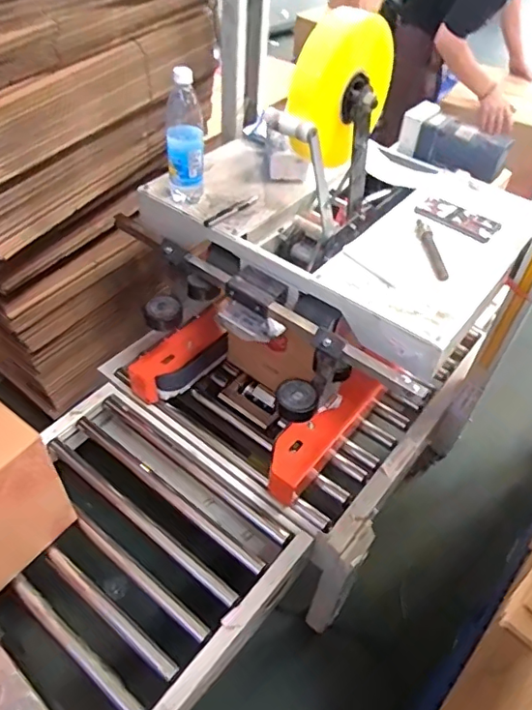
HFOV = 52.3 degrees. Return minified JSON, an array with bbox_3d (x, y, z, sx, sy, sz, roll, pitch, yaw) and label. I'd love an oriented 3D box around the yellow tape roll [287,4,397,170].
[{"bbox_3d":[0.128,-0.423,0.874,0.055,0.218,0.227,36,53,25],"label":"yellow tape roll"}]

